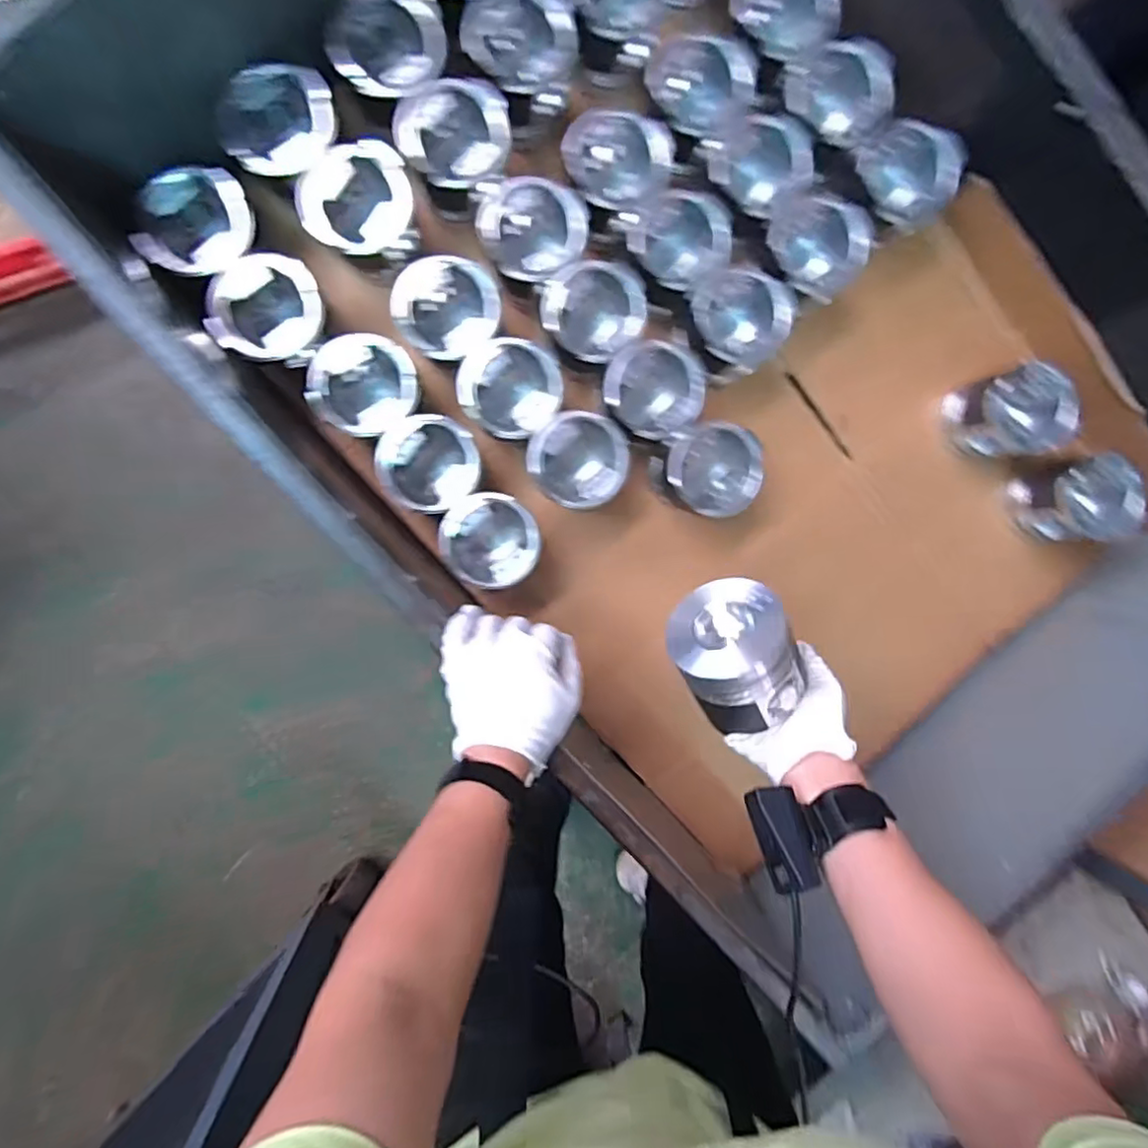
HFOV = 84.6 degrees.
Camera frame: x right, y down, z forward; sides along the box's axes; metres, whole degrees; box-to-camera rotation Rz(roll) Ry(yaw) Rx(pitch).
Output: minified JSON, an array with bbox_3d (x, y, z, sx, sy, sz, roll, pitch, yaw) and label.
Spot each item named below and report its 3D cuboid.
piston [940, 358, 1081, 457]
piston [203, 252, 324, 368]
[{"bbox_3d":[0.505,-0.187,0.734,0.096,0.092,0.094,-1,96,-6],"label":"piston"},{"bbox_3d":[-0.304,-0.263,0.634,0.102,0.058,0.097,5,96,-7],"label":"piston"}]

